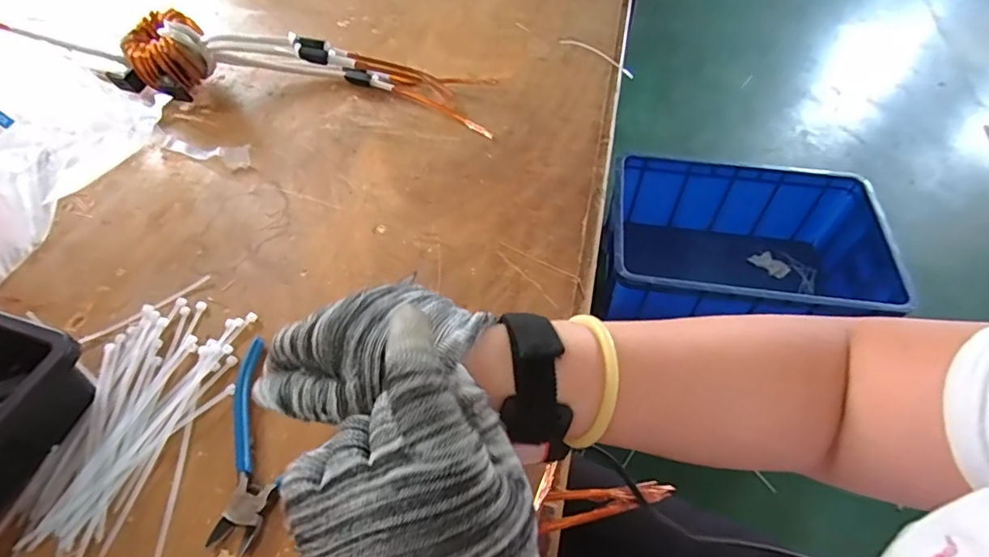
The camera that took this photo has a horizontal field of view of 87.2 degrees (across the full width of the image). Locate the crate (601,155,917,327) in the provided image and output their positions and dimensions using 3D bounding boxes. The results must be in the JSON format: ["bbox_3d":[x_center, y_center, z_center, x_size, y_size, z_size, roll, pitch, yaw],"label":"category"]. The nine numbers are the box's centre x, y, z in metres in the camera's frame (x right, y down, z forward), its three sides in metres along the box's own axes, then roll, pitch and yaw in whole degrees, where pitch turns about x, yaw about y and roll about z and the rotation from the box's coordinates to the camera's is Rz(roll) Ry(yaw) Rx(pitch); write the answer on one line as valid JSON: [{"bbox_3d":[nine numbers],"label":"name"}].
[{"bbox_3d":[0.595,-0.037,1.260,0.635,0.280,0.412,5,52,5],"label":"crate"}]

